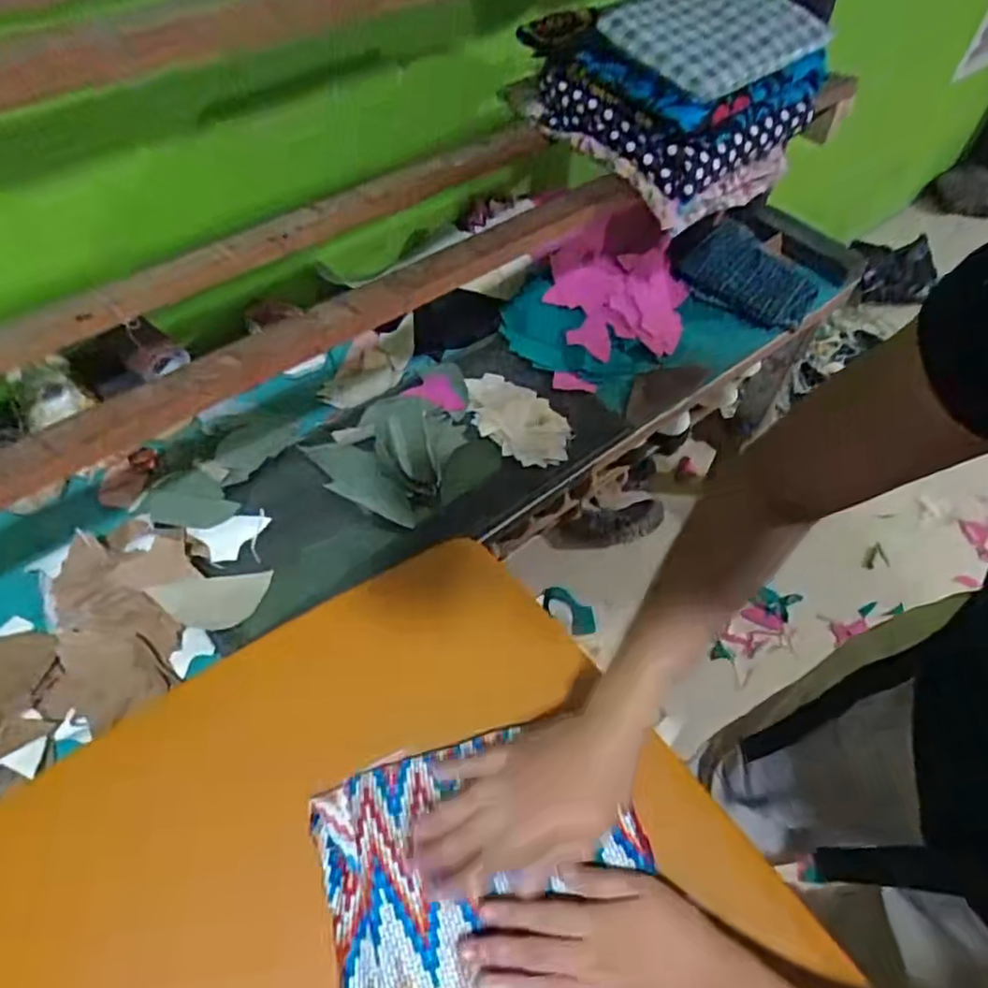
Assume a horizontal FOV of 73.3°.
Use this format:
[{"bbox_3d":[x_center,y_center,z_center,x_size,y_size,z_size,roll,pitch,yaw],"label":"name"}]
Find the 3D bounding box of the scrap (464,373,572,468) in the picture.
[{"bbox_3d":[0.030,-0.097,0.822,0.096,0.023,0.162,-28,59,-20],"label":"scrap"}]

